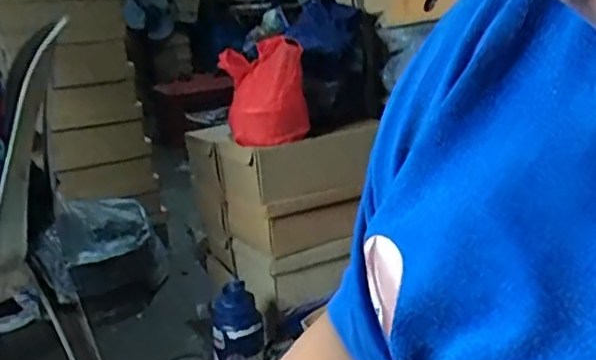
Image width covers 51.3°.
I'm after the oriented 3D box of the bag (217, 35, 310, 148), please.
[{"bbox_3d":[-0.059,-0.158,1.114,0.144,0.177,0.109,-5,16,-4],"label":"bag"}]

